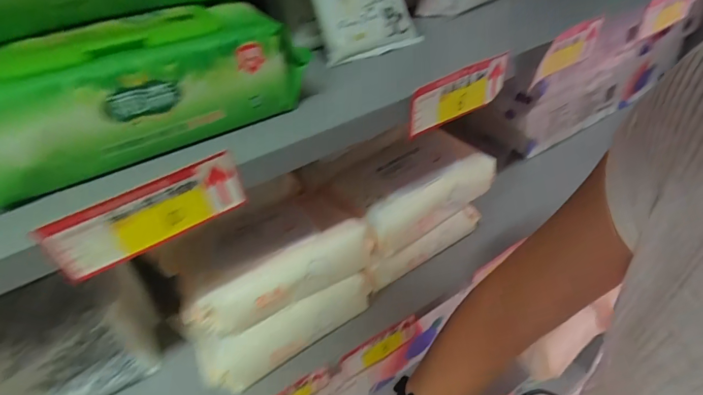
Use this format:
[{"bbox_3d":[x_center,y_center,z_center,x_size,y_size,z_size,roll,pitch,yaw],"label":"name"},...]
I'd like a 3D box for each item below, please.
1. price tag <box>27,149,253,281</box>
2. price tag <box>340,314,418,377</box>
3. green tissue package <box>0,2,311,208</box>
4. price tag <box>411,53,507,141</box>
[{"bbox_3d":[-0.099,0.008,0.203,0.090,0.036,0.005,-26,44,-23],"label":"price tag"},{"bbox_3d":[0.029,0.148,0.405,0.088,0.033,0.008,-24,43,-21],"label":"price tag"},{"bbox_3d":[-0.116,-0.063,0.224,0.183,0.058,0.070,-25,43,-22],"label":"green tissue package"},{"bbox_3d":[0.077,-0.074,0.288,0.092,0.038,0.004,-27,44,-24],"label":"price tag"}]

